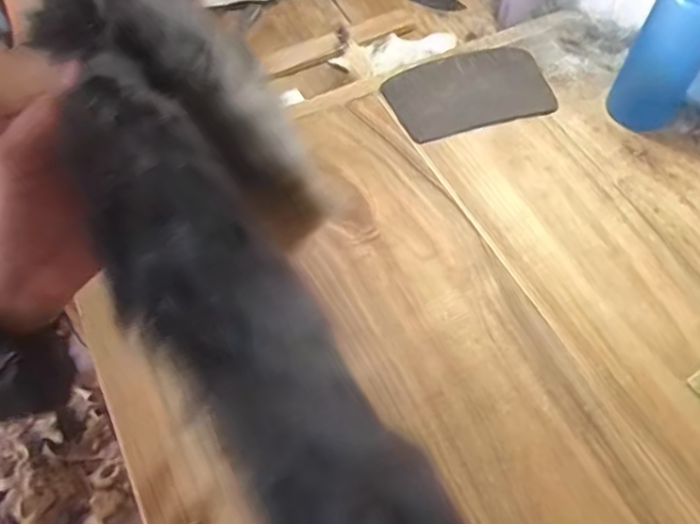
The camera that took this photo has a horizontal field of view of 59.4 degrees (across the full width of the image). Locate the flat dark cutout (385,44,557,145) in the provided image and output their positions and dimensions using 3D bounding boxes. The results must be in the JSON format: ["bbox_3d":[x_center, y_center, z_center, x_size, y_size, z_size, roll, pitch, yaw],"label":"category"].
[{"bbox_3d":[0.158,-0.230,0.818,0.208,0.009,0.136,-15,59,-10],"label":"flat dark cutout"}]

